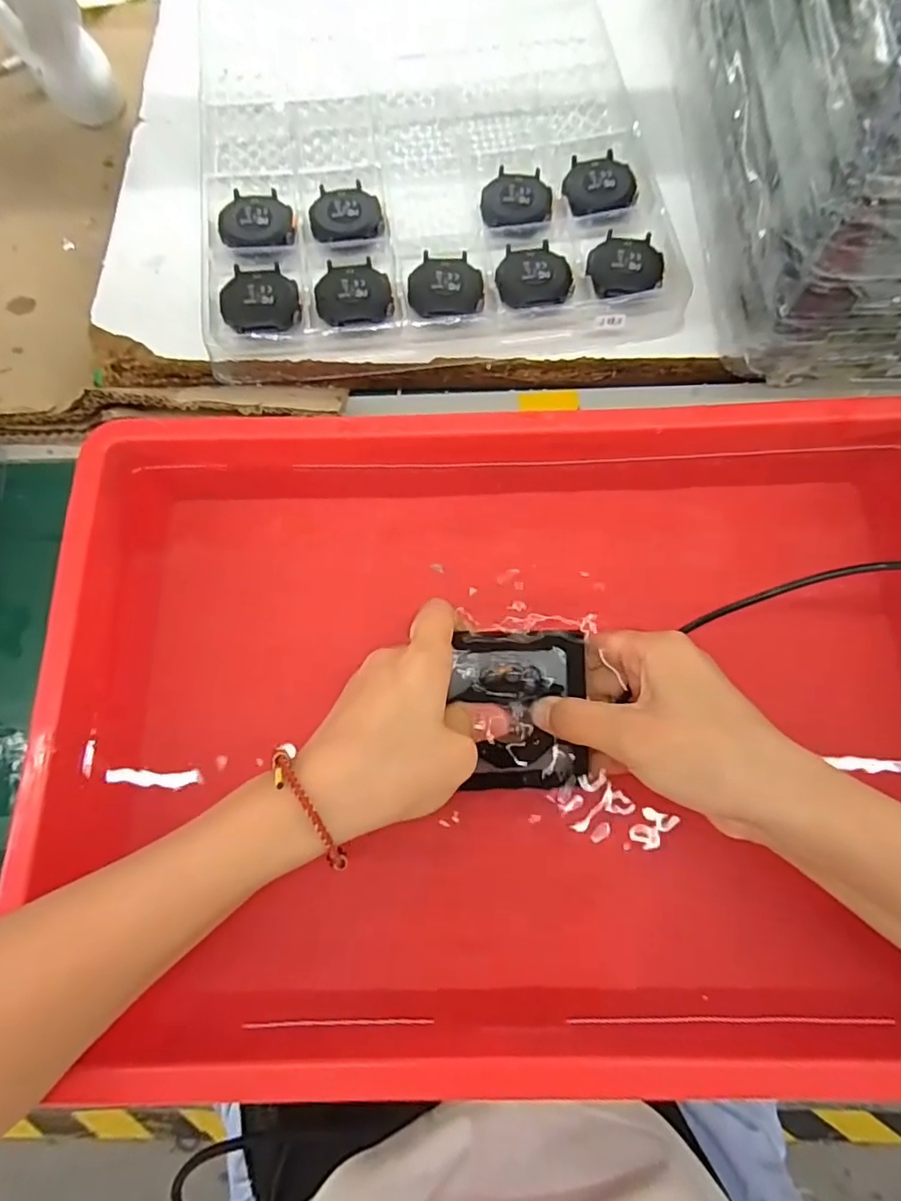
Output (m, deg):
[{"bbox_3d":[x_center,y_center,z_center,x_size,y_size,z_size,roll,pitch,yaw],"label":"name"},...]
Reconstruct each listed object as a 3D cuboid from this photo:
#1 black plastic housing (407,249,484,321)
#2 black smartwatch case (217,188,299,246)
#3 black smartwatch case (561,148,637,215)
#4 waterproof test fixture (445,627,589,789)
[{"bbox_3d":[-0.003,-0.201,0.368,0.047,0.005,0.054,-2,74,0],"label":"black plastic housing"},{"bbox_3d":[-0.128,-0.254,0.383,0.048,0.008,0.051,-9,74,-2],"label":"black smartwatch case"},{"bbox_3d":[0.101,-0.283,0.393,0.048,0.008,0.055,-11,74,-2],"label":"black smartwatch case"},{"bbox_3d":[0.035,0.052,0.278,0.060,0.011,0.074,0,74,1],"label":"waterproof test fixture"}]

